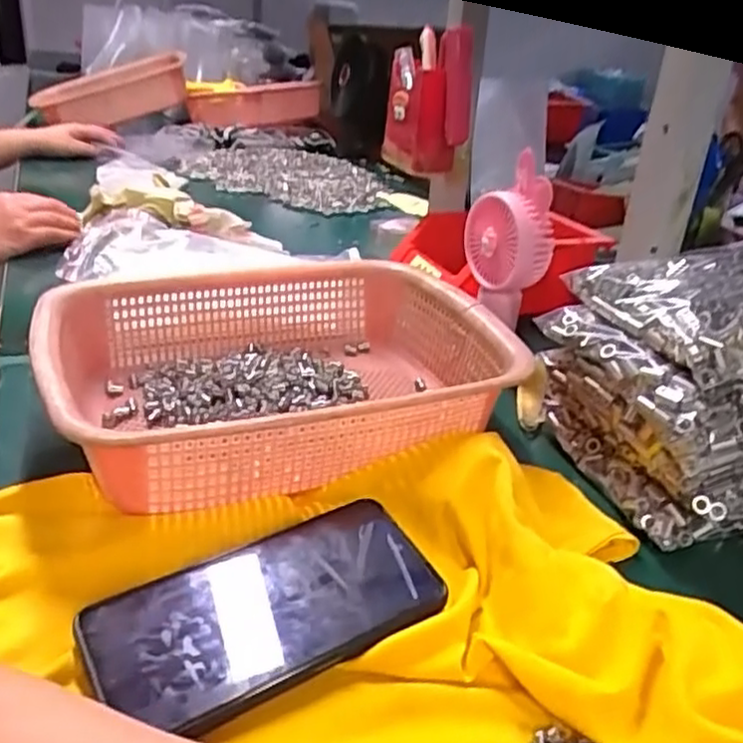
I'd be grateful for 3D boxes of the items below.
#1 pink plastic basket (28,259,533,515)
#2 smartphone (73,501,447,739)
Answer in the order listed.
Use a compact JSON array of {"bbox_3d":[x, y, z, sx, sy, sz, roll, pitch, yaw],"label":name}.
[{"bbox_3d":[-0.060,-0.004,0.472,0.280,0.067,0.207,-9,31,-23],"label":"pink plastic basket"},{"bbox_3d":[-0.048,0.111,0.333,0.158,0.014,0.076,-14,33,-30],"label":"smartphone"}]

